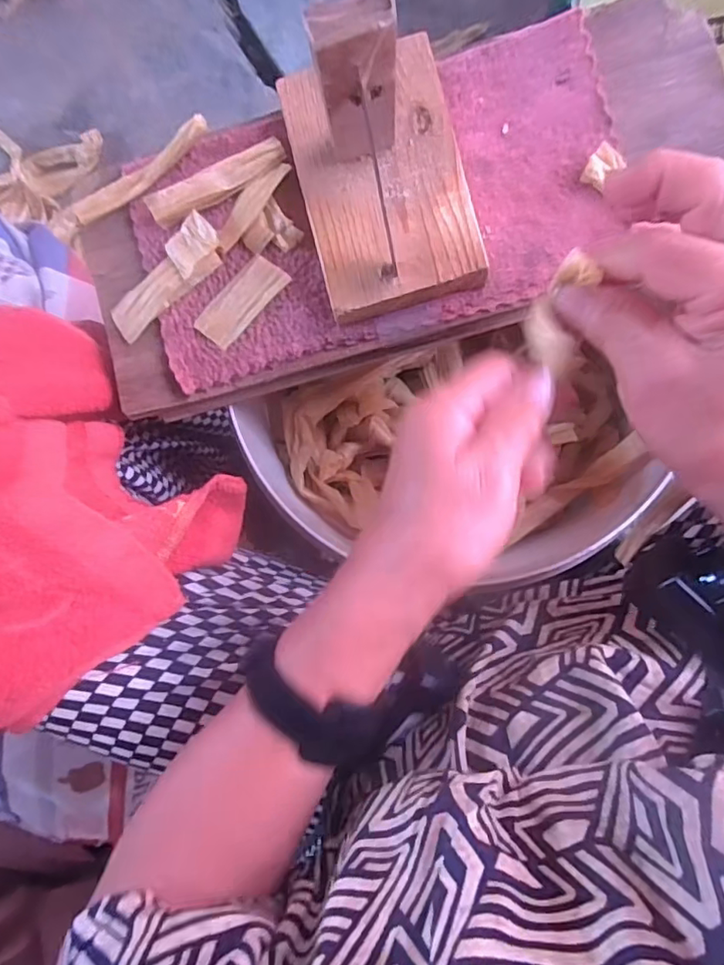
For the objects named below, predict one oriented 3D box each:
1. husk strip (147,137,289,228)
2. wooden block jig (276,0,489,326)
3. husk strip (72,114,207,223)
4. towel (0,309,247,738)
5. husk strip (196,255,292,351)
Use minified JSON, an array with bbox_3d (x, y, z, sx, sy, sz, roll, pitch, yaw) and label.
[{"bbox_3d":[-0.087,-0.181,0.340,0.086,0.008,0.018,-24,89,5],"label":"husk strip"},{"bbox_3d":[0.006,-0.174,0.272,0.090,0.111,0.149,-14,89,5],"label":"wooden block jig"},{"bbox_3d":[-0.135,-0.189,0.345,0.097,0.011,0.015,-31,88,5],"label":"husk strip"},{"bbox_3d":[-0.192,0.018,0.295,0.199,0.129,0.174,41,94,3],"label":"towel"},{"bbox_3d":[-0.073,-0.109,0.340,0.025,0.005,0.059,45,94,3],"label":"husk strip"}]

